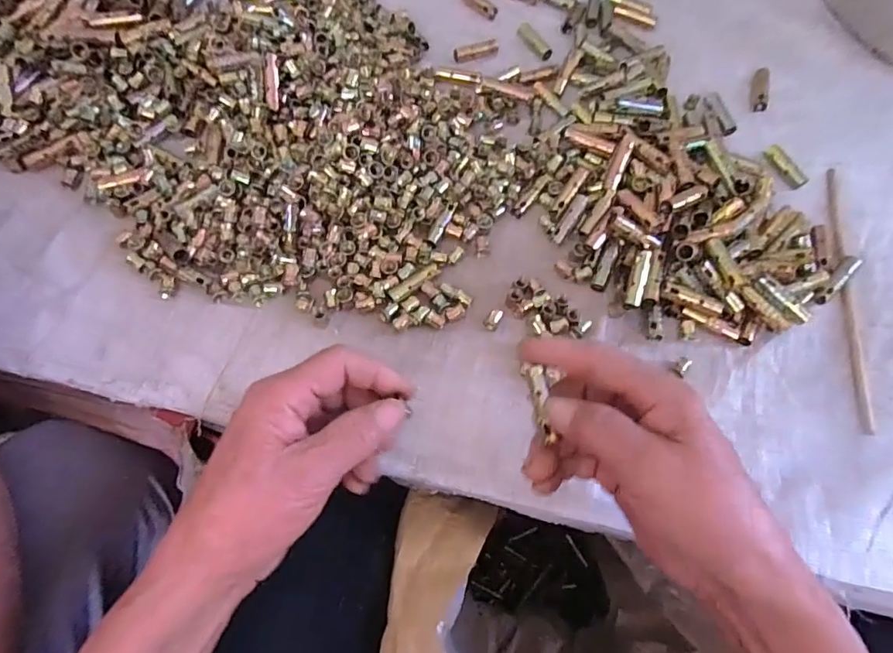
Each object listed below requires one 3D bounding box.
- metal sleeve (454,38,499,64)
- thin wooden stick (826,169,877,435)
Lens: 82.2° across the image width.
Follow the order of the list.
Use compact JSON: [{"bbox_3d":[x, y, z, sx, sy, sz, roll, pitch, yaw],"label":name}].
[{"bbox_3d":[0.027,-0.247,0.458,0.040,0.009,0.010,-15,69,-7],"label":"metal sleeve"},{"bbox_3d":[0.283,-0.028,0.363,0.012,0.012,0.212,11,68,3],"label":"thin wooden stick"}]

